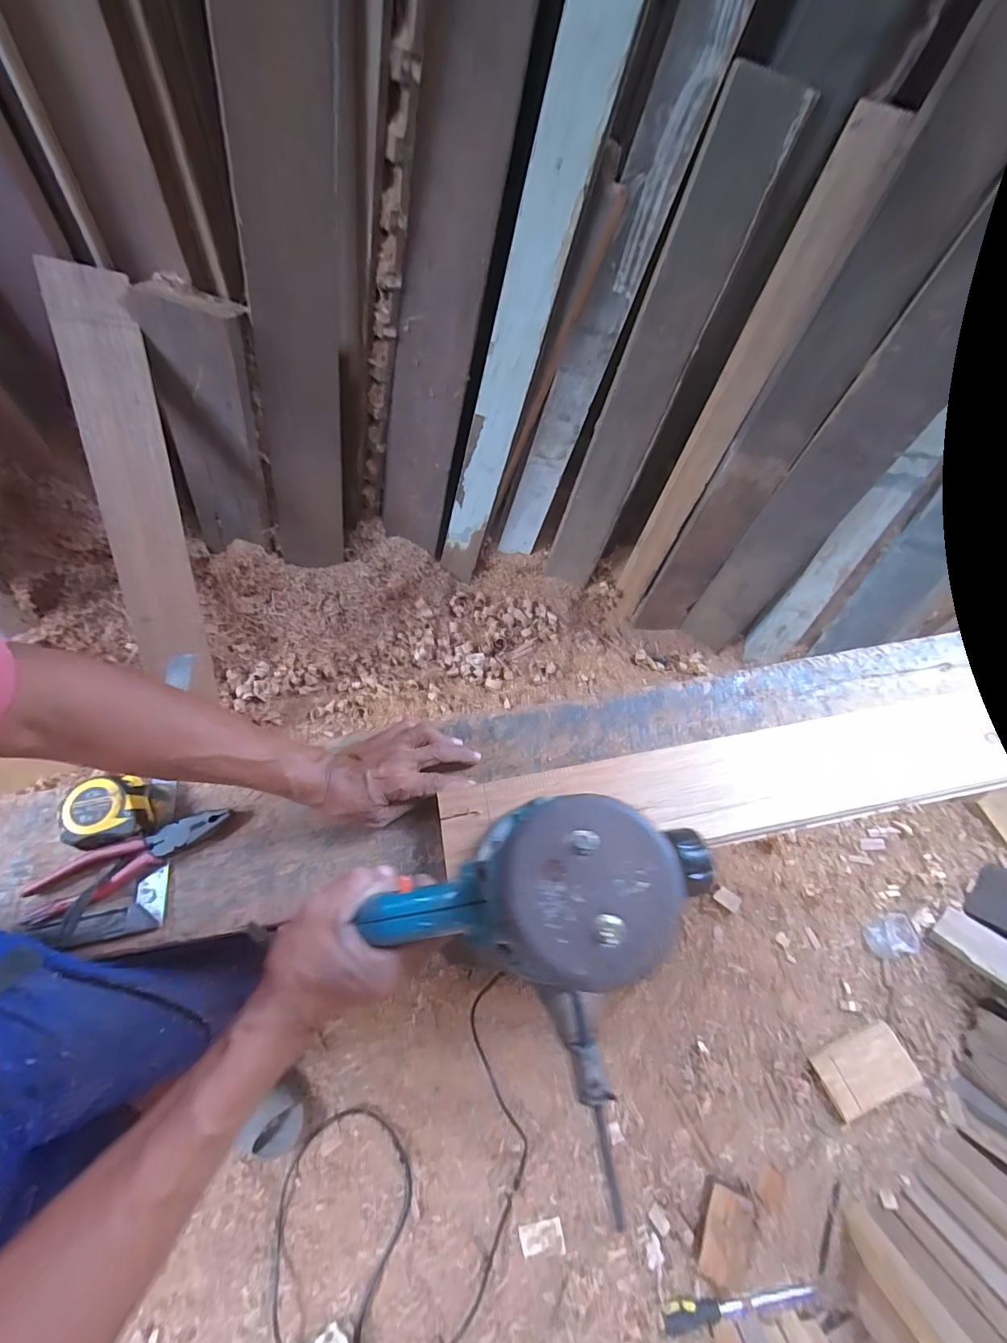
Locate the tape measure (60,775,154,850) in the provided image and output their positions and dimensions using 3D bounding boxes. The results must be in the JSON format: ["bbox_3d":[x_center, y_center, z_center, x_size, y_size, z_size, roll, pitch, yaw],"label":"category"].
[{"bbox_3d":[-0.397,0.142,0.461,0.070,0.041,0.064,-12,70,-5],"label":"tape measure"}]

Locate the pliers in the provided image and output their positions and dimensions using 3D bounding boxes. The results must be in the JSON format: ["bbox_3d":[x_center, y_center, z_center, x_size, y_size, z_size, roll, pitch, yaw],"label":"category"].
[{"bbox_3d":[-0.374,0.188,0.452,0.189,0.014,0.045,-24,71,-9],"label":"pliers"}]

